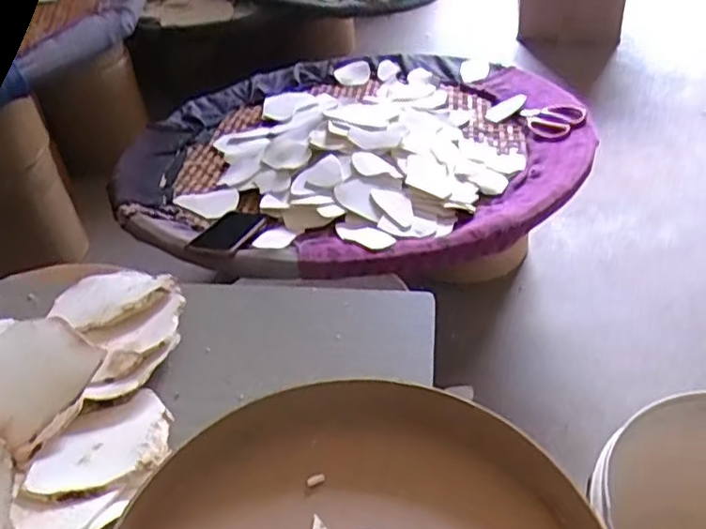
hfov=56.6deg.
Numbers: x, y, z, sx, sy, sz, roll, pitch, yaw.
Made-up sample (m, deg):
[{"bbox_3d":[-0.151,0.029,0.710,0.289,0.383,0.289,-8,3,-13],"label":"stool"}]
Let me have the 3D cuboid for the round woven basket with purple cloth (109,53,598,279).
[{"bbox_3d":[-0.027,-0.214,1.202,0.782,0.098,0.817,-4,40,3],"label":"round woven basket with purple cloth"}]

